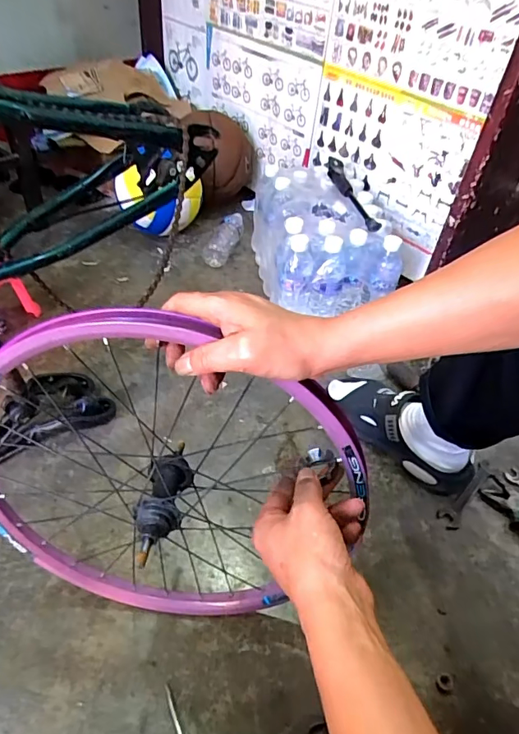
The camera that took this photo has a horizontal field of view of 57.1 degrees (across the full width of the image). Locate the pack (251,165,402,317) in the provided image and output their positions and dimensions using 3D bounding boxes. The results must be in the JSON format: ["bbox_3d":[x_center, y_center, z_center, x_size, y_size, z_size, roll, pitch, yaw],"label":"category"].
[{"bbox_3d":[0.136,-0.276,1.048,0.236,0.184,0.351,-2,46,-10],"label":"pack"}]

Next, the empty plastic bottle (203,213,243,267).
[{"bbox_3d":[-0.081,-0.325,1.199,0.051,0.050,0.200,15,46,8],"label":"empty plastic bottle"}]

